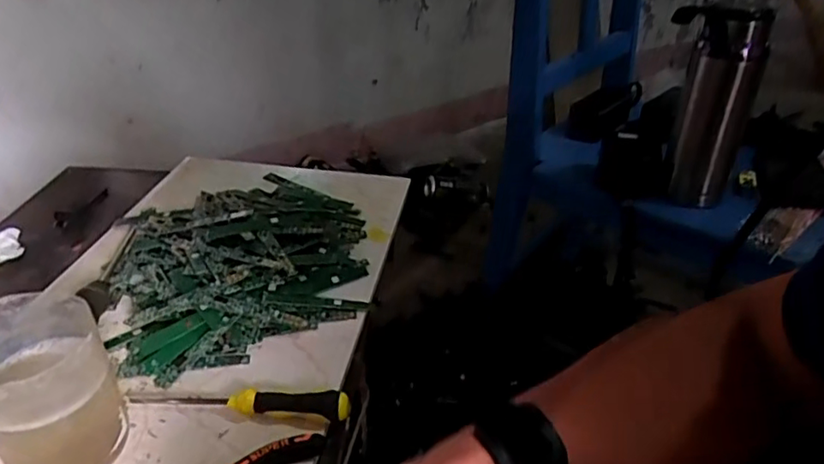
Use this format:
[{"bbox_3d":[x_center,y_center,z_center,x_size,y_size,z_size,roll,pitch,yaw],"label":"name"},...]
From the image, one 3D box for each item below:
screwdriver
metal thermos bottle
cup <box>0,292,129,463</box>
[{"bbox_3d":[-0.127,0.124,0.443,0.160,0.024,0.021,4,32,6],"label":"screwdriver"},{"bbox_3d":[0.324,-0.141,0.668,0.104,0.216,0.065,18,36,25],"label":"metal thermos bottle"},{"bbox_3d":[-0.229,0.101,0.374,0.072,0.097,0.071,0,32,0],"label":"cup"}]

